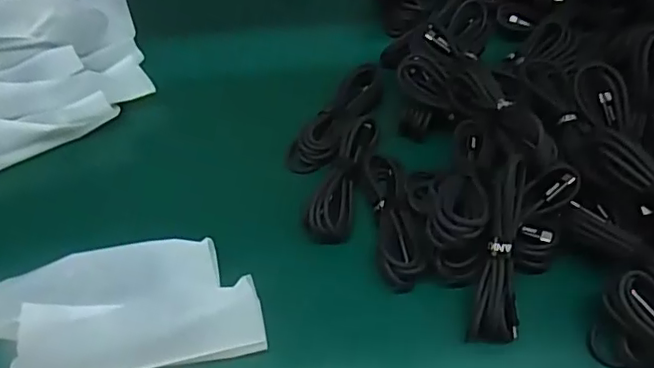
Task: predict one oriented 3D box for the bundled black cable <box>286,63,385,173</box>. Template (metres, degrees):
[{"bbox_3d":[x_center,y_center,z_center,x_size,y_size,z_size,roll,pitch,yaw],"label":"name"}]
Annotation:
[{"bbox_3d":[0.010,-0.057,0.480,0.032,0.024,0.116,28,58,21],"label":"bundled black cable"}]

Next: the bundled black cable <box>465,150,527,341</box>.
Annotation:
[{"bbox_3d":[0.111,0.041,0.360,0.029,0.019,0.115,8,89,7],"label":"bundled black cable"}]

